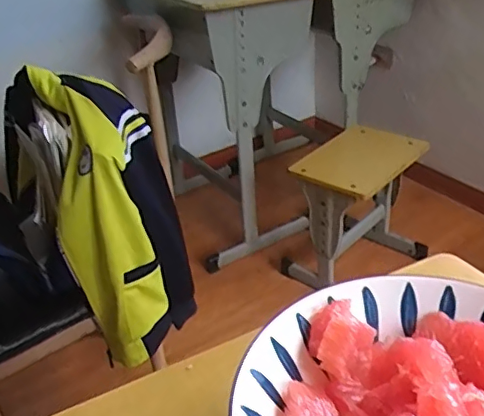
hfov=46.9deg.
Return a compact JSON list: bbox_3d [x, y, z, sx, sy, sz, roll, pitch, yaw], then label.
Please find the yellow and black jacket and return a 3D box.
[{"bbox_3d":[-0.298,-0.035,1.067,0.199,0.433,0.462,-23,37,-26],"label":"yellow and black jacket"}]

